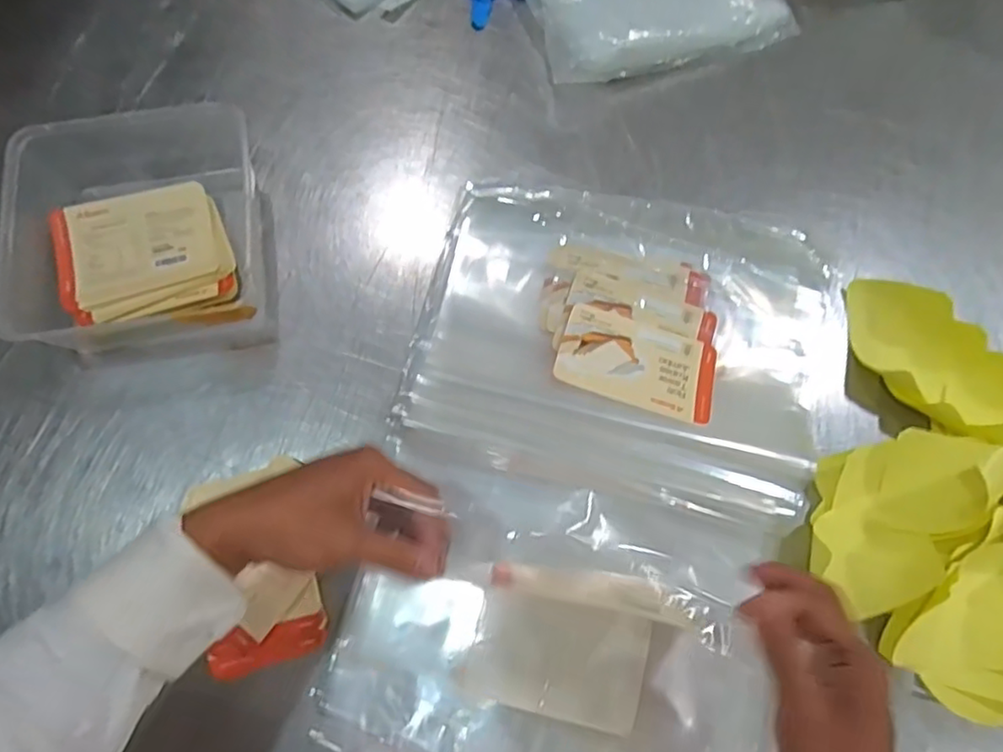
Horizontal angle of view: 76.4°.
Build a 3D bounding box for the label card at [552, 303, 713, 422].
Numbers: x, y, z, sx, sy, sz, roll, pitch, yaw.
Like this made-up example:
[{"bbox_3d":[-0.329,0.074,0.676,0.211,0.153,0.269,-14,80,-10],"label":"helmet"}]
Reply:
[{"bbox_3d":[0.114,-0.012,0.531,0.129,0.004,0.084,18,57,4],"label":"label card"}]

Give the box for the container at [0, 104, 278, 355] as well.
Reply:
[{"bbox_3d":[-0.305,-0.133,0.547,0.194,0.068,0.221,-6,74,-3],"label":"container"}]

